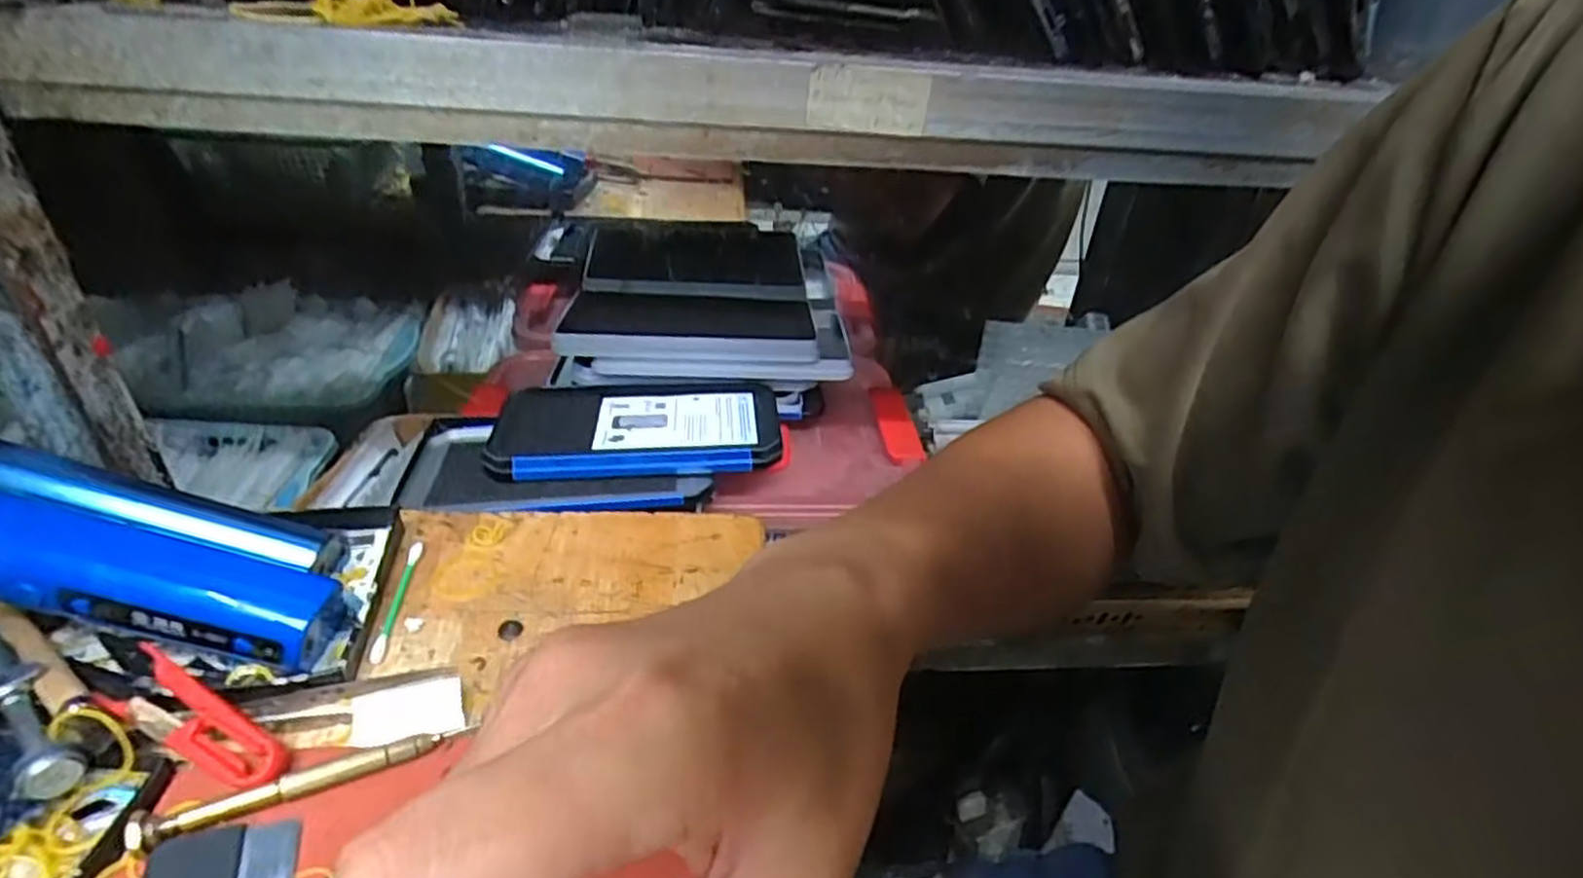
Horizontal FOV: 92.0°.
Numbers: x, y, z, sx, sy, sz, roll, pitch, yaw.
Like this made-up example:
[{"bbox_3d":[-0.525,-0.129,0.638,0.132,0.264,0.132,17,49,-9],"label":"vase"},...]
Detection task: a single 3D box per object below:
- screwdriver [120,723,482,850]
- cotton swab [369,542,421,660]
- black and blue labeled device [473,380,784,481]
[{"bbox_3d":[-0.169,0.119,0.272,0.103,0.011,0.012,-13,38,-26],"label":"screwdriver"},{"bbox_3d":[-0.184,0.074,0.358,0.006,0.005,0.072,0,34,-9],"label":"cotton swab"},{"bbox_3d":[-0.098,-0.010,0.494,0.177,0.018,0.102,1,34,-6],"label":"black and blue labeled device"}]

